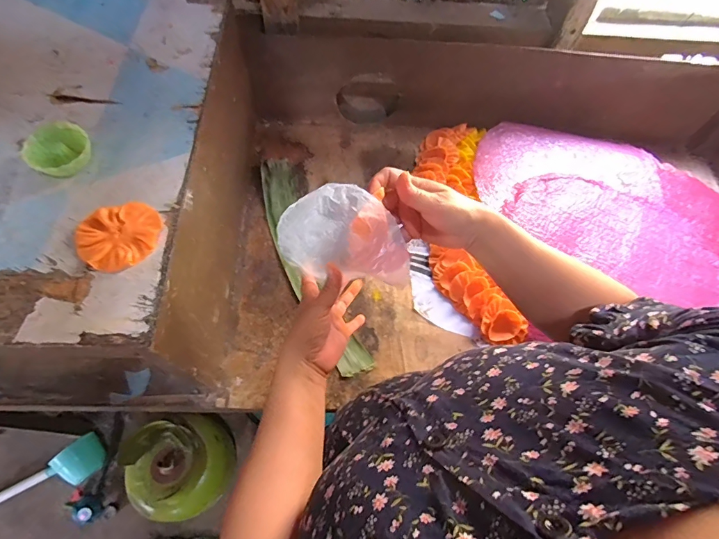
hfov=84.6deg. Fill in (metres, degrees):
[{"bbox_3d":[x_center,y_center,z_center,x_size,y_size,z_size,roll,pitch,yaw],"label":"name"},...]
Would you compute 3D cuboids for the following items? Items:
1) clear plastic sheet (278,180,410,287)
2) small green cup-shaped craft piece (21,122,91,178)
[{"bbox_3d":[-0.024,-0.027,0.418,0.121,0.118,0.036,-20,25,24],"label":"clear plastic sheet"},{"bbox_3d":[-0.316,-0.124,0.423,0.066,0.026,0.061,34,67,13],"label":"small green cup-shaped craft piece"}]

